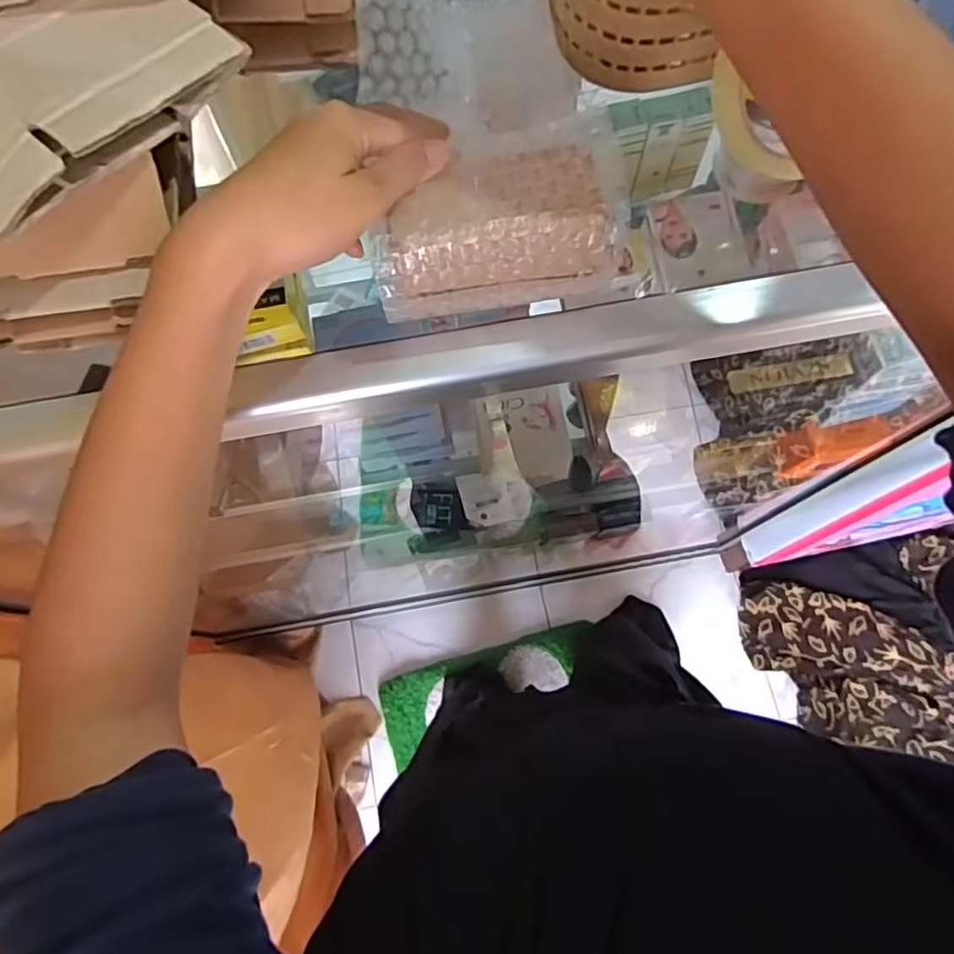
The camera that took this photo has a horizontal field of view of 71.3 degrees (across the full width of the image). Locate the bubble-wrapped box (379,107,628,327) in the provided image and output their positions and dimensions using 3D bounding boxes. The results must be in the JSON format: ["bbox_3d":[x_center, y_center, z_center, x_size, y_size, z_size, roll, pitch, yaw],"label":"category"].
[{"bbox_3d":[0.010,-0.126,0.327,0.116,0.043,0.074,-6,74,0],"label":"bubble-wrapped box"}]

